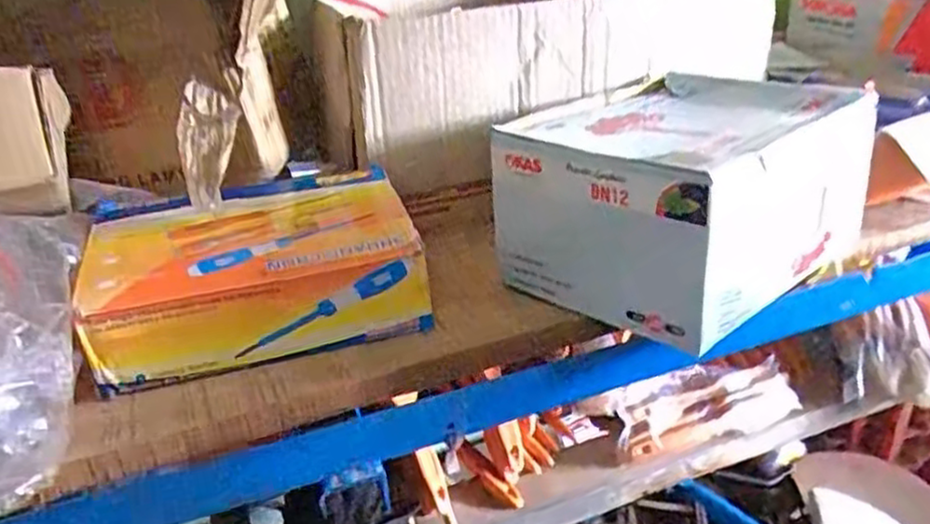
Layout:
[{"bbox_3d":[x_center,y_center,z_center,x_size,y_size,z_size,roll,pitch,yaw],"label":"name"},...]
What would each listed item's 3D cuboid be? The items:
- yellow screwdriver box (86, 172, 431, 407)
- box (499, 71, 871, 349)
[{"bbox_3d":[-0.127,0.002,0.448,0.179,0.064,0.131,-11,28,-17],"label":"yellow screwdriver box"},{"bbox_3d":[0.134,-0.050,0.466,0.189,0.095,0.169,-24,34,-36],"label":"box"}]

